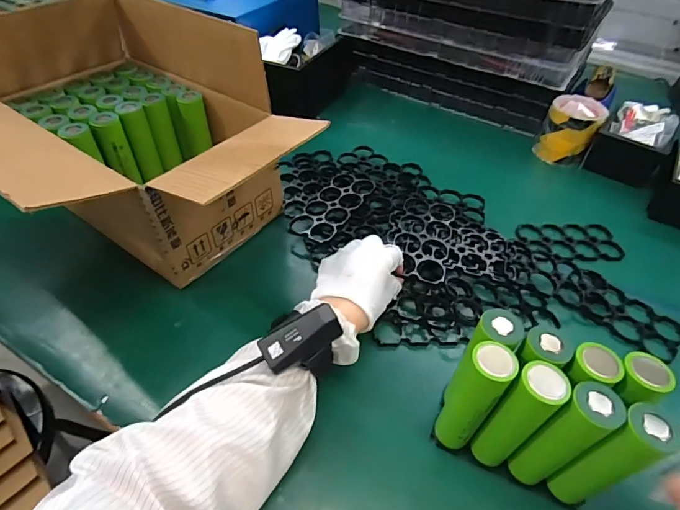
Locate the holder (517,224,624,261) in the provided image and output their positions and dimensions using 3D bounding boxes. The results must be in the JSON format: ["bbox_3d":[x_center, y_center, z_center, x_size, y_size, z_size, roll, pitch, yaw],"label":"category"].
[{"bbox_3d":[0.330,-0.019,0.576,0.140,0.011,0.079,-1,44,-3],"label":"holder"}]

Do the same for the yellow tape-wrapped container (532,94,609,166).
[{"bbox_3d":[0.404,-0.220,0.711,0.086,0.091,0.082,22,51,17],"label":"yellow tape-wrapped container"}]

